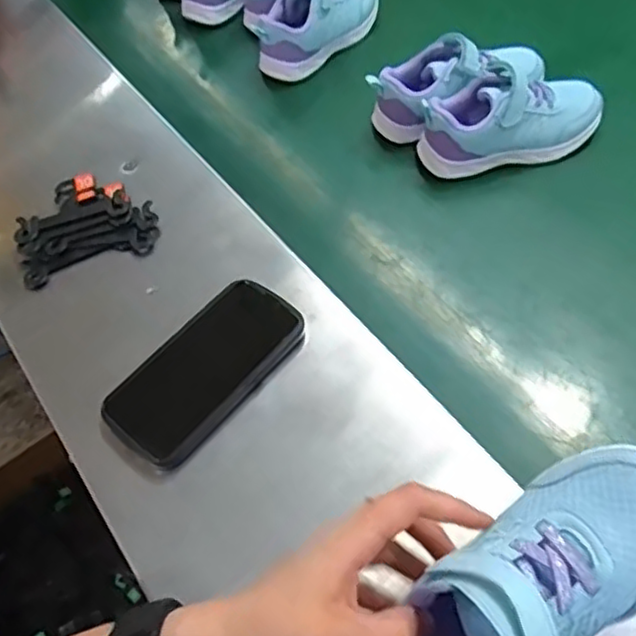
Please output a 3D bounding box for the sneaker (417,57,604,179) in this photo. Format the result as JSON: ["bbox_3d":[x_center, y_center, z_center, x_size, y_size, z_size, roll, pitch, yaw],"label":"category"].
[{"bbox_3d":[0.183,-0.184,0.641,0.170,0.075,0.071,-7,54,-1],"label":"sneaker"}]

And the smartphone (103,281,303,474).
[{"bbox_3d":[-0.087,0.037,0.533,0.083,0.019,0.163,35,63,25],"label":"smartphone"}]

